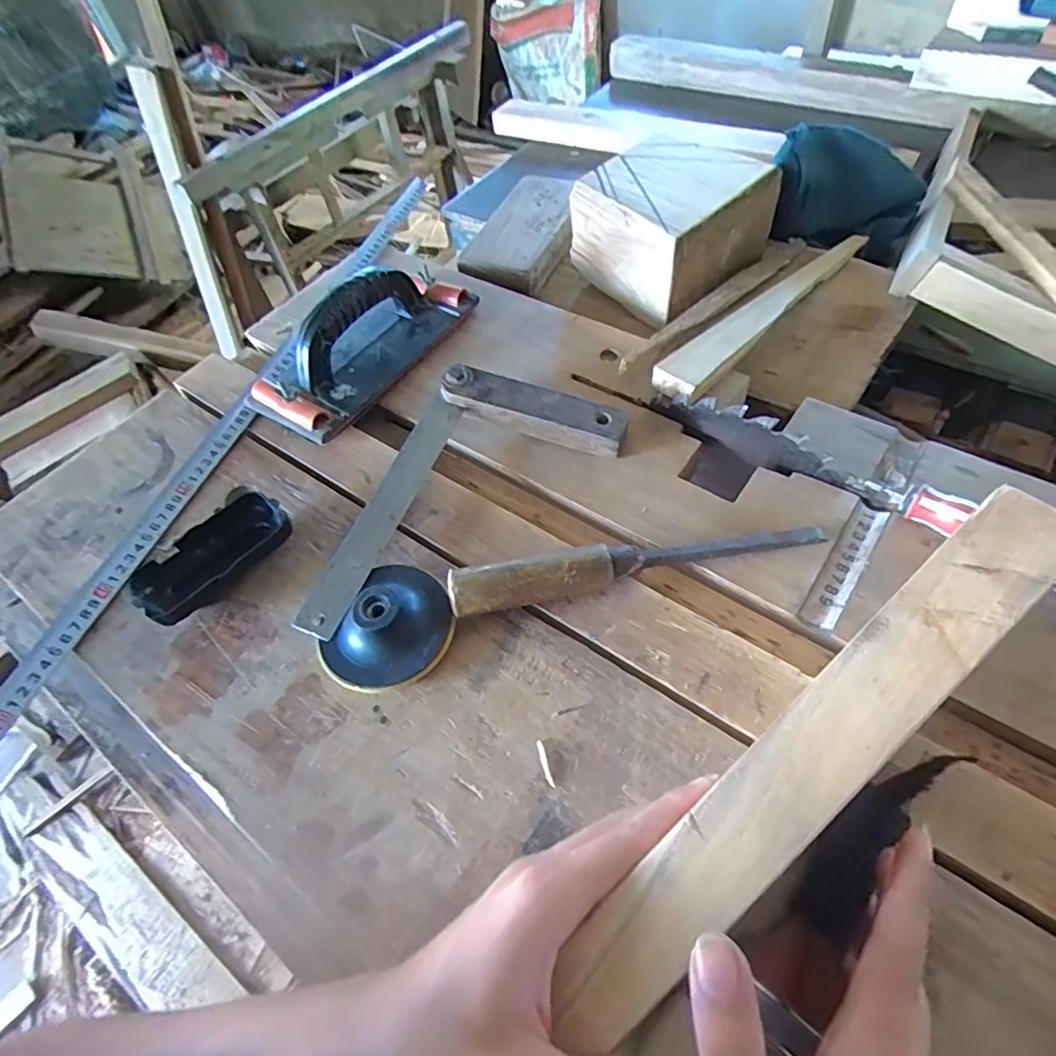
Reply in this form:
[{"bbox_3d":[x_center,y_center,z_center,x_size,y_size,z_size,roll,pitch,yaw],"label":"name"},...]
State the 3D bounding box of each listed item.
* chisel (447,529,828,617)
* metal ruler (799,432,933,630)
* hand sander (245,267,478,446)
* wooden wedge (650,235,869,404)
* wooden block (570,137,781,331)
[{"bbox_3d":[0.073,0.024,0.398,0.244,0.034,0.025,-12,55,0],"label":"chisel"},{"bbox_3d":[0.236,-0.005,0.420,0.023,0.009,0.189,32,63,19],"label":"metal ruler"},{"bbox_3d":[-0.151,-0.175,0.548,0.095,0.077,0.213,28,63,24],"label":"hand sander"},{"bbox_3d":[0.221,-0.205,0.556,0.042,0.024,0.331,33,60,27],"label":"wooden wedge"},{"bbox_3d":[0.139,-0.303,0.597,0.147,0.087,0.140,-36,58,-17],"label":"wooden block"}]

